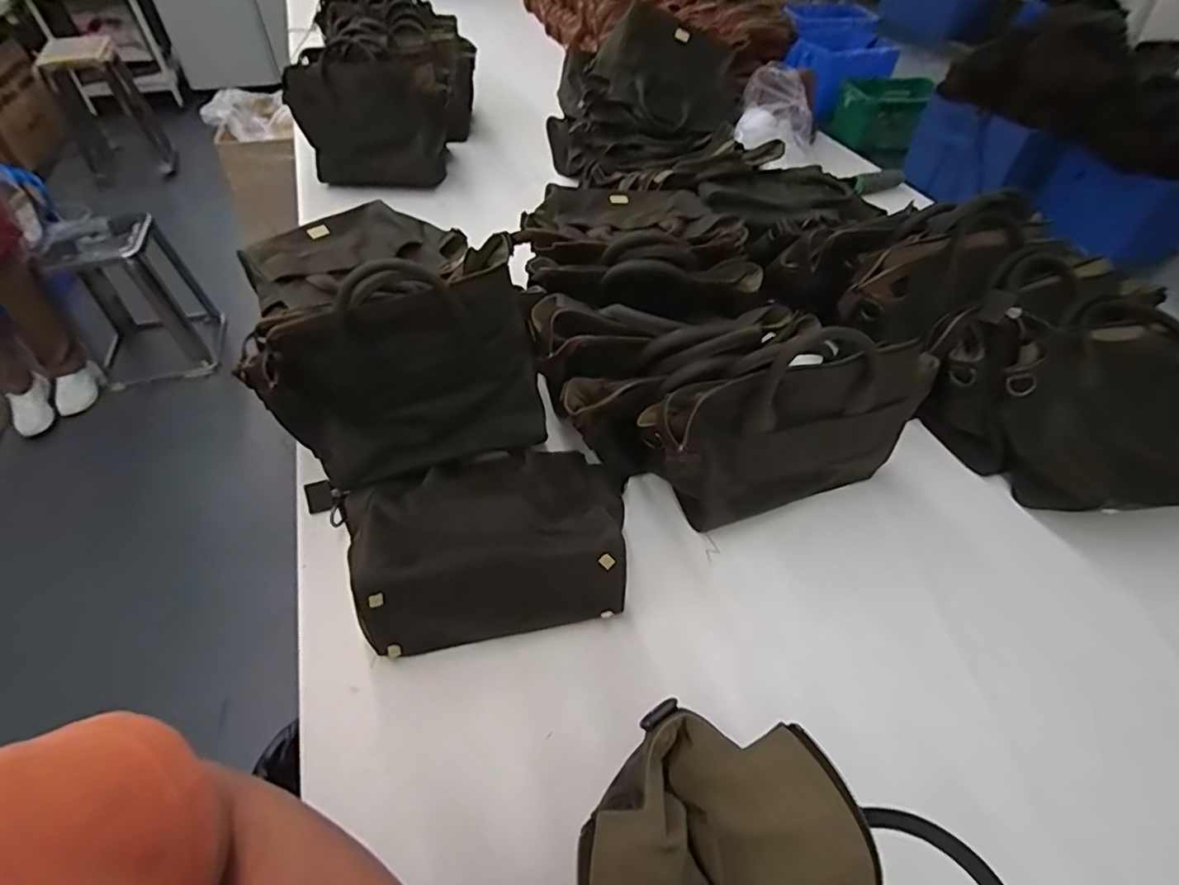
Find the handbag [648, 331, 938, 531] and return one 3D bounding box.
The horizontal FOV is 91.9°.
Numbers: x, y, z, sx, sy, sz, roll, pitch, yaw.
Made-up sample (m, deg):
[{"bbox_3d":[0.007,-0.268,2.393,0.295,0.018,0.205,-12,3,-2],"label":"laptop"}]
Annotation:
[{"bbox_3d":[0.202,-0.020,0.589,0.286,0.207,0.081,-12,50,-12],"label":"handbag"}]

